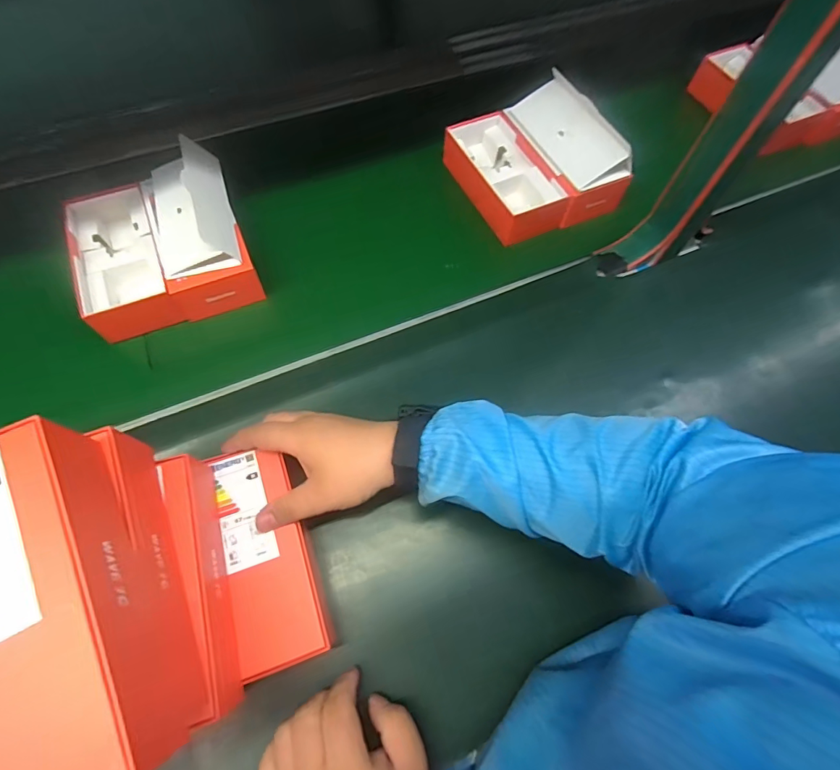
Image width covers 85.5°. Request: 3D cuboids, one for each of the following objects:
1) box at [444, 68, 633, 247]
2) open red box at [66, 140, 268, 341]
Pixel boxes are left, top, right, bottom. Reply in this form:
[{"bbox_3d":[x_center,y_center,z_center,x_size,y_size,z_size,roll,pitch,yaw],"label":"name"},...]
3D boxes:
[{"bbox_3d":[0.140,-0.302,0.588,0.168,0.087,0.199,-26,70,-14],"label":"box"},{"bbox_3d":[-0.298,-0.169,0.511,0.184,0.083,0.199,-19,68,-12],"label":"open red box"}]

